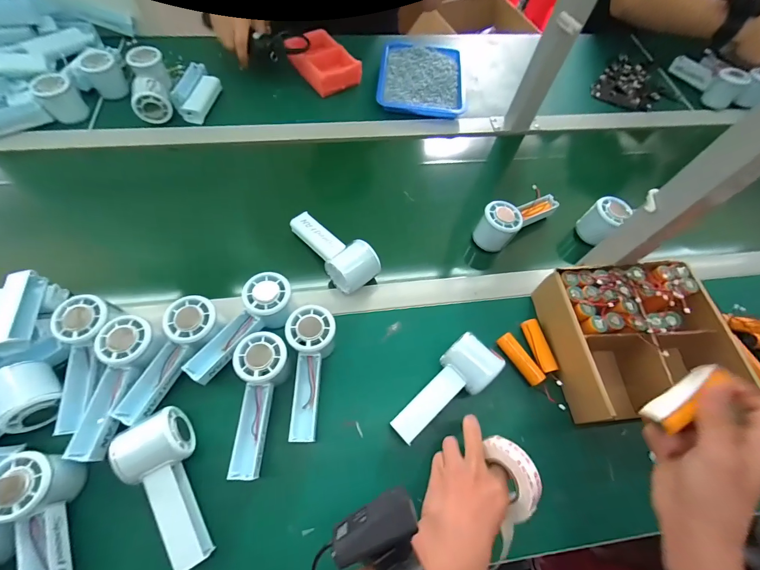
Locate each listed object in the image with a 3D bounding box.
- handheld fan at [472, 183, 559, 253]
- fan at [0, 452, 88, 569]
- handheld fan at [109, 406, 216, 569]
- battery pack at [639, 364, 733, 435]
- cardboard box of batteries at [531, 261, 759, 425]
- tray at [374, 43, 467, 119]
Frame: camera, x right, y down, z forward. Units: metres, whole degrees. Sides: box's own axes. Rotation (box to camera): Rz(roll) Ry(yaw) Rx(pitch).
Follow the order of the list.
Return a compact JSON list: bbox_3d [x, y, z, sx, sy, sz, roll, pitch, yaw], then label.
[{"bbox_3d":[0.216,-0.108,0.530,0.151,0.067,0.053,-30,69,-16],"label":"handheld fan"},{"bbox_3d":[-0.325,0.237,0.317,0.054,0.049,0.146,-16,66,-11],"label":"fan"},{"bbox_3d":[-0.221,0.212,0.352,0.057,0.052,0.149,-22,79,-13],"label":"handheld fan"},{"bbox_3d":[0.253,0.092,0.279,0.072,0.018,0.020,-35,70,-6],"label":"battery pack"},{"bbox_3d":[0.321,0.070,0.434,0.206,0.077,0.182,-4,64,-5],"label":"cardboard box of batteries"},{"bbox_3d":[0.087,-0.428,0.694,0.172,0.023,0.209,5,64,0],"label":"tray"}]

